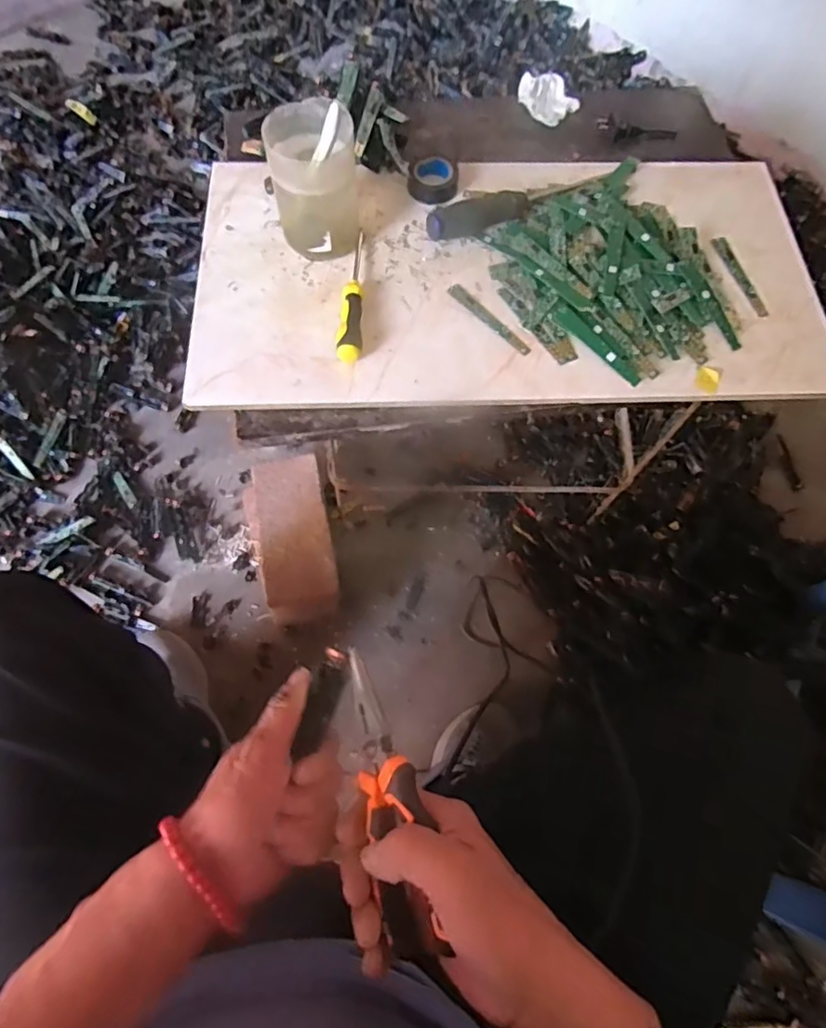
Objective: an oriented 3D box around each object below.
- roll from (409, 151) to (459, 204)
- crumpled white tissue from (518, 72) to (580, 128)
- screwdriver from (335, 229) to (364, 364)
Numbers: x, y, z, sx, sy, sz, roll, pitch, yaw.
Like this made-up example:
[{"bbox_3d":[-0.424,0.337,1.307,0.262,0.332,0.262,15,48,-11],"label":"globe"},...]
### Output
[{"bbox_3d":[0.021,-0.336,0.571,0.050,0.026,0.050,1,67,-2],"label":"roll"},{"bbox_3d":[0.153,-0.473,0.641,0.058,0.022,0.061,-29,71,-14],"label":"crumpled white tissue"},{"bbox_3d":[-0.056,-0.204,0.517,0.022,0.019,0.145,1,67,-2],"label":"screwdriver"}]

